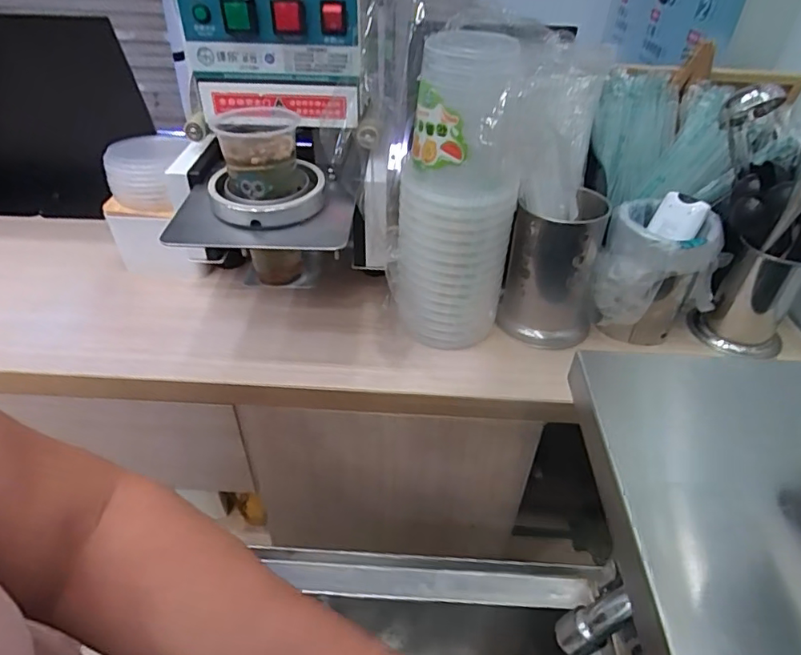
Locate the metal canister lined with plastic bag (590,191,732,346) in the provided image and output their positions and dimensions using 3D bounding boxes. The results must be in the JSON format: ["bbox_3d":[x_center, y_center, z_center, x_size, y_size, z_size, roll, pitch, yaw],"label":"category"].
[{"bbox_3d":[0.298,-0.071,0.609,0.124,0.111,0.127,22,45,22],"label":"metal canister lined with plastic bag"}]

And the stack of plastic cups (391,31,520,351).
[{"bbox_3d":[0.065,-0.137,0.571,0.134,0.316,0.130,9,41,8],"label":"stack of plastic cups"}]

